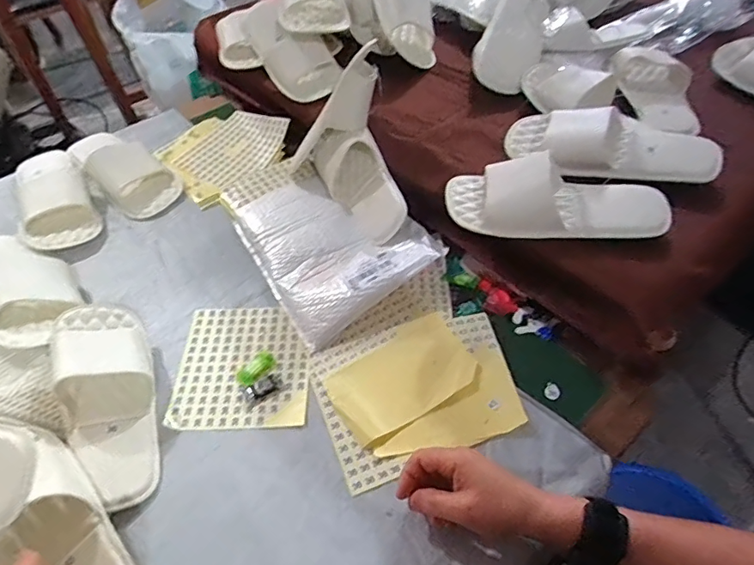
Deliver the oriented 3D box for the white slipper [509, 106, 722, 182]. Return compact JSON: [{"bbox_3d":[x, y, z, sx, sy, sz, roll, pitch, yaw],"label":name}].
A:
[{"bbox_3d":[0.307,-0.191,0.677,0.253,0.057,0.110,8,51,8],"label":"white slipper"}]

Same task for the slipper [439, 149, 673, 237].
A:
[{"bbox_3d":[0.214,-0.103,0.606,0.257,0.068,0.097,7,50,7],"label":"slipper"}]

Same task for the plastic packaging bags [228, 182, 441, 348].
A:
[{"bbox_3d":[-0.072,-0.063,0.725,0.210,0.027,0.277,-35,55,-12],"label":"plastic packaging bags"}]

